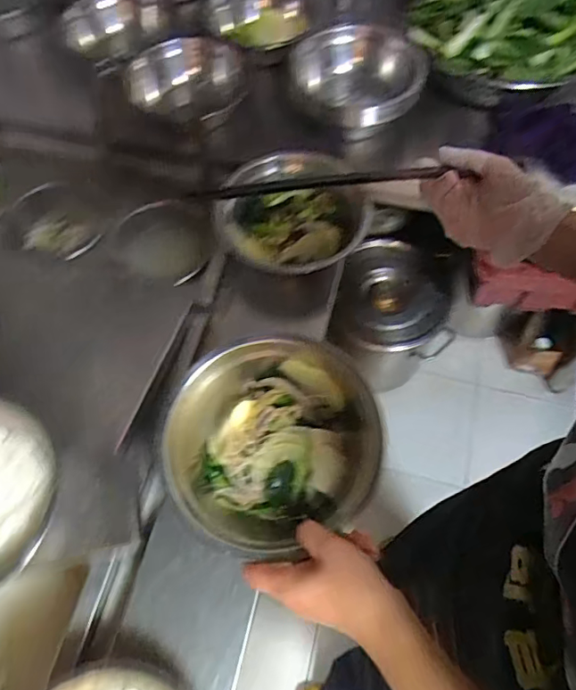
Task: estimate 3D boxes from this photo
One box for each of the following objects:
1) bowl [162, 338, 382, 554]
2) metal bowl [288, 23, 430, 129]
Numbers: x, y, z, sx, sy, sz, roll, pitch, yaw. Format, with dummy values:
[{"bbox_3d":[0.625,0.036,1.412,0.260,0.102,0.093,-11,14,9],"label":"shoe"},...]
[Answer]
[{"bbox_3d":[-0.016,0.093,0.475,0.185,0.081,0.175,0,63,0],"label":"bowl"},{"bbox_3d":[0.107,-0.397,0.781,0.179,0.082,0.186,0,63,0],"label":"metal bowl"}]

